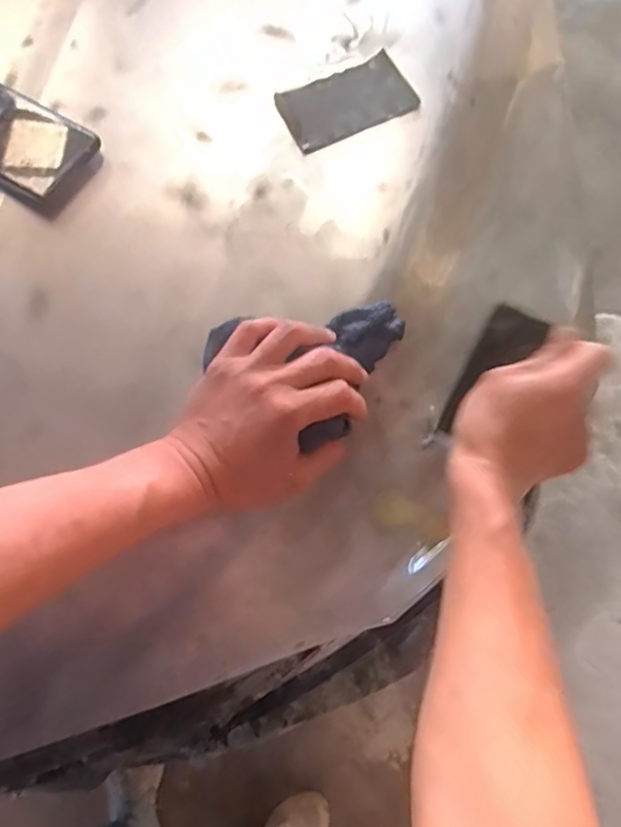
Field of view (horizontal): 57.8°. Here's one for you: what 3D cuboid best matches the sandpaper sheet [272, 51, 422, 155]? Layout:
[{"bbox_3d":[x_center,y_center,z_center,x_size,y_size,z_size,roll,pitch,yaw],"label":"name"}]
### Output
[{"bbox_3d":[0.031,-0.282,0.508,0.116,0.007,0.069,-27,75,-6],"label":"sandpaper sheet"}]

